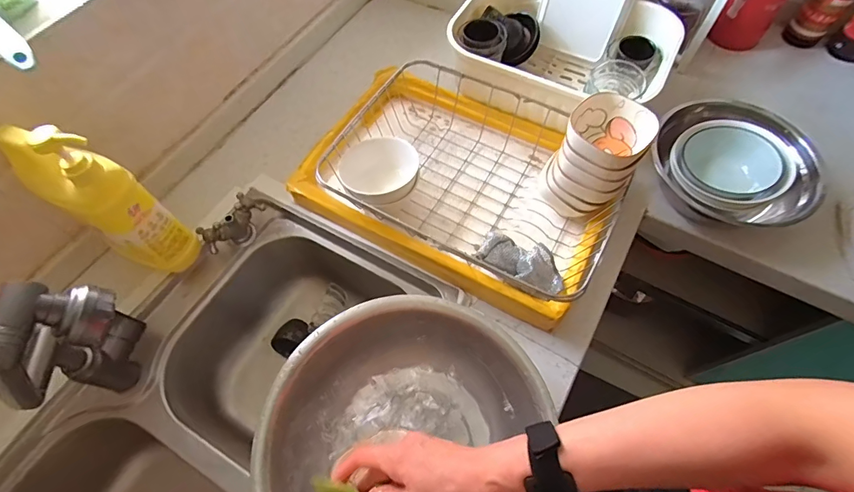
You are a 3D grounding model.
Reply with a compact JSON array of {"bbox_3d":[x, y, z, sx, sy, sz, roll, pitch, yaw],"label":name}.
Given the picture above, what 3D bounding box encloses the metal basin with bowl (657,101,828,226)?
[{"bbox_3d":[0.445,-0.118,0.629,0.205,0.077,0.201,-1,62,1],"label":"metal basin with bowl"}]

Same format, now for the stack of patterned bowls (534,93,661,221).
[{"bbox_3d":[0.221,-0.105,0.570,0.090,0.162,0.089,33,68,17],"label":"stack of patterned bowls"}]

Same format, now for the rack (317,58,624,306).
[{"bbox_3d":[0.078,-0.115,0.625,0.382,0.092,0.270,23,66,13],"label":"rack"}]

